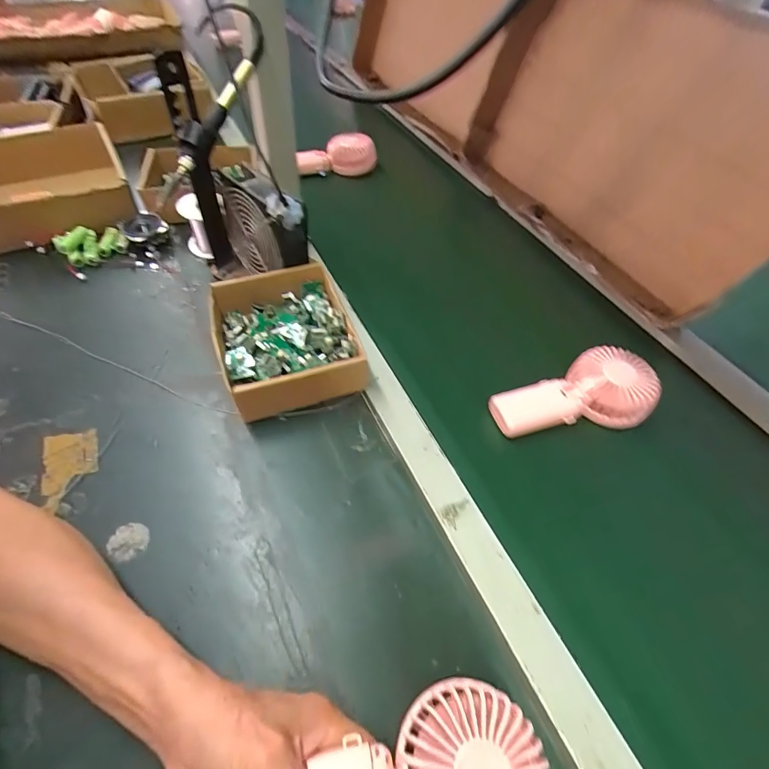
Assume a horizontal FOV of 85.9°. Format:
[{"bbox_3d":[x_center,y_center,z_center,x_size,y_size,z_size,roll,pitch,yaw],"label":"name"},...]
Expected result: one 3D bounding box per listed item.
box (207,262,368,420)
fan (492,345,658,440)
[{"bbox_3d":[-0.111,-0.052,0.467,0.147,0.059,0.177,-12,54,-14],"label":"box"},{"bbox_3d":[0.208,0.016,0.452,0.177,0.040,0.085,-15,55,-16],"label":"fan"}]

